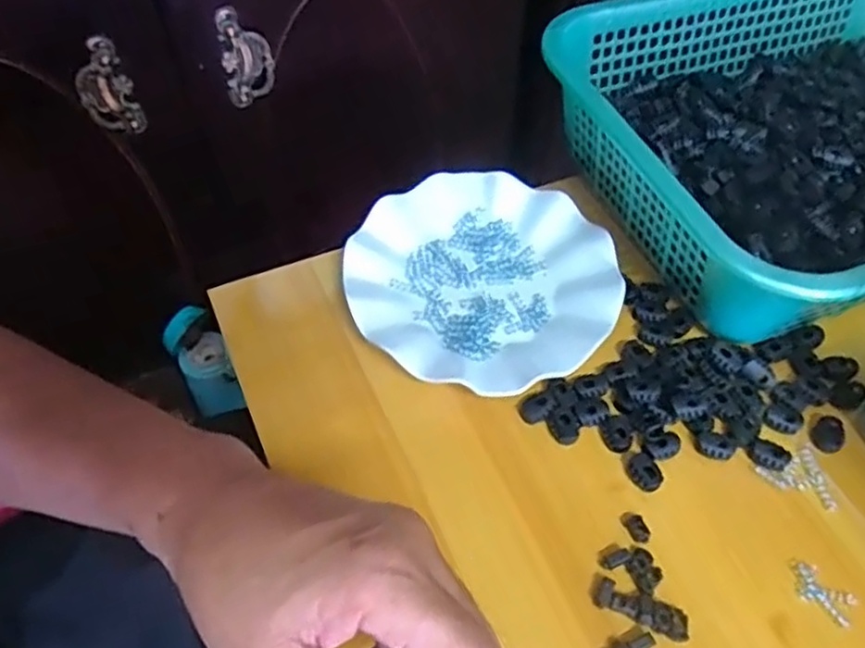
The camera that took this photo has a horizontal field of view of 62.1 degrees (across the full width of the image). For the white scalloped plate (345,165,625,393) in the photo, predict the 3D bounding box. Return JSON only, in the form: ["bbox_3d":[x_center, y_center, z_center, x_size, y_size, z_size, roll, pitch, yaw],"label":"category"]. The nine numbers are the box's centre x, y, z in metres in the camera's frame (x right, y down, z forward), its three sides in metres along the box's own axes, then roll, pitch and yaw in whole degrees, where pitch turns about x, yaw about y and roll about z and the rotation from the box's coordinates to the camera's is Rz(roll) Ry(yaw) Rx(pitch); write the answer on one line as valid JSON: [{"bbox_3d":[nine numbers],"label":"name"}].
[{"bbox_3d":[0.033,-0.032,0.495,0.178,0.019,0.177,1,54,-1],"label":"white scalloped plate"}]

